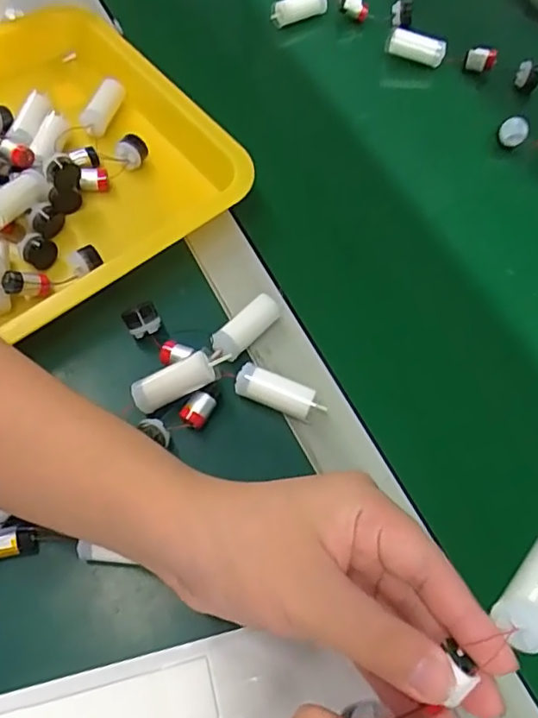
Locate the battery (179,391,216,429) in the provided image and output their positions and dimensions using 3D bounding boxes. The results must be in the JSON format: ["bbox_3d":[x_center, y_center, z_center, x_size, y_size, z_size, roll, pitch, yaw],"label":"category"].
[{"bbox_3d":[-0.043,0.031,0.347,0.015,0.012,0.021,39,75,15],"label":"battery"}]

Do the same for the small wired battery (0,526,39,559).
[{"bbox_3d":[-0.141,0.098,0.307,0.029,0.012,0.014,-15,69,-3],"label":"small wired battery"}]

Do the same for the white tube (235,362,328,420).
[{"bbox_3d":[0.006,0.022,0.355,0.056,0.021,0.018,21,72,10],"label":"white tube"}]

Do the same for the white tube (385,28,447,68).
[{"bbox_3d":[0.134,-0.284,0.522,0.053,0.026,0.019,8,70,5],"label":"white tube"}]

